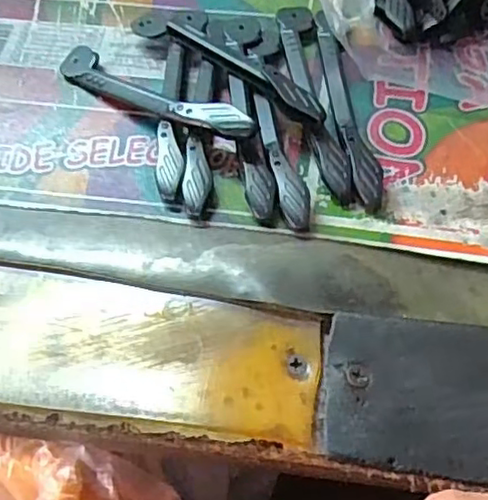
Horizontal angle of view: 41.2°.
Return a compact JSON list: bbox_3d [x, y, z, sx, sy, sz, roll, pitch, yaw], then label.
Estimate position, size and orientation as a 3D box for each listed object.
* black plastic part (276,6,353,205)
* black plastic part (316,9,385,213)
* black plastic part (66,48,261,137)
[{"bbox_3d":[0.029,-0.067,0.273,0.015,0.012,0.110,-7,59,-1],"label":"black plastic part"},{"bbox_3d":[0.042,-0.062,0.273,0.013,0.008,0.106,-8,59,-2],"label":"black plastic part"},{"bbox_3d":[-0.040,-0.066,0.272,0.104,0.009,0.016,27,64,32],"label":"black plastic part"}]

